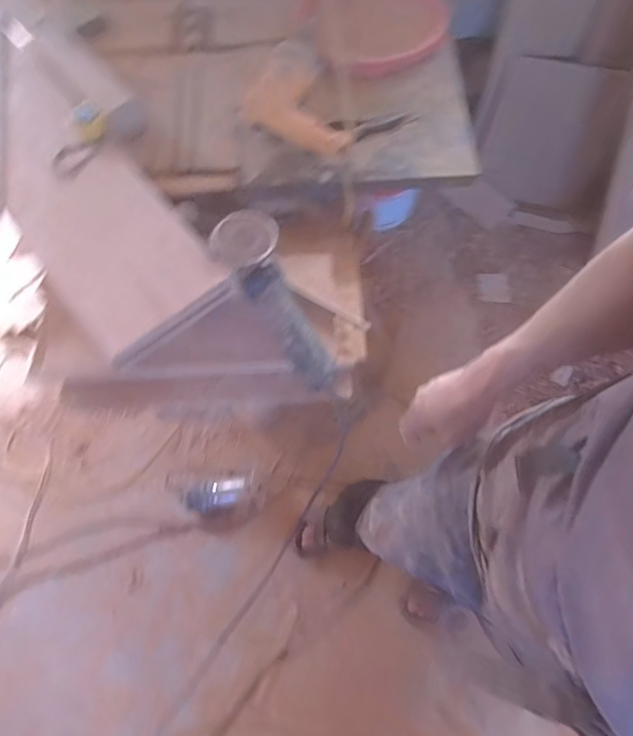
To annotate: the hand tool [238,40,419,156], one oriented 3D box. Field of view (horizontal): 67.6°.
[{"bbox_3d":[0.014,-0.451,0.813,0.262,0.067,0.155,26,72,10],"label":"hand tool"}]

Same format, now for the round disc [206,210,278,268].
[{"bbox_3d":[-0.105,-0.196,0.705,0.088,0.012,0.100,35,74,12],"label":"round disc"}]

